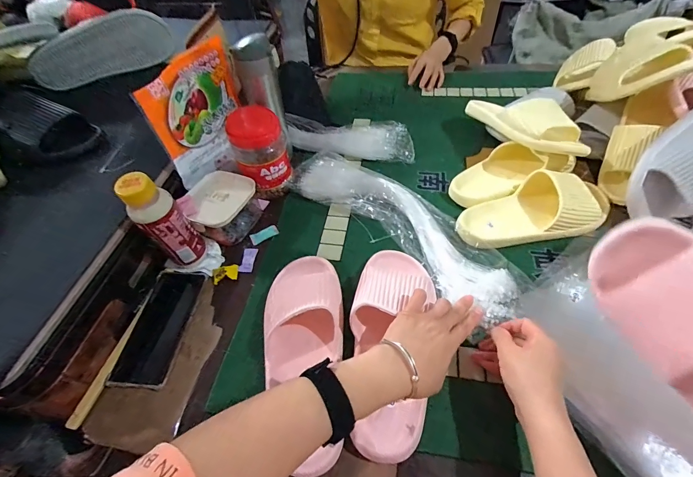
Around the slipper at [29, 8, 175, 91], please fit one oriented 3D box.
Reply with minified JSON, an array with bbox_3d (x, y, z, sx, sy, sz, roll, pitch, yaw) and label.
[{"bbox_3d":[-0.492,-0.386,0.695,0.055,0.108,0.288,15,54,14],"label":"slipper"}]

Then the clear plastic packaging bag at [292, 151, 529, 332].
[{"bbox_3d":[0.077,-0.031,0.524,0.121,0.046,0.411,-39,59,-24],"label":"clear plastic packaging bag"}]

